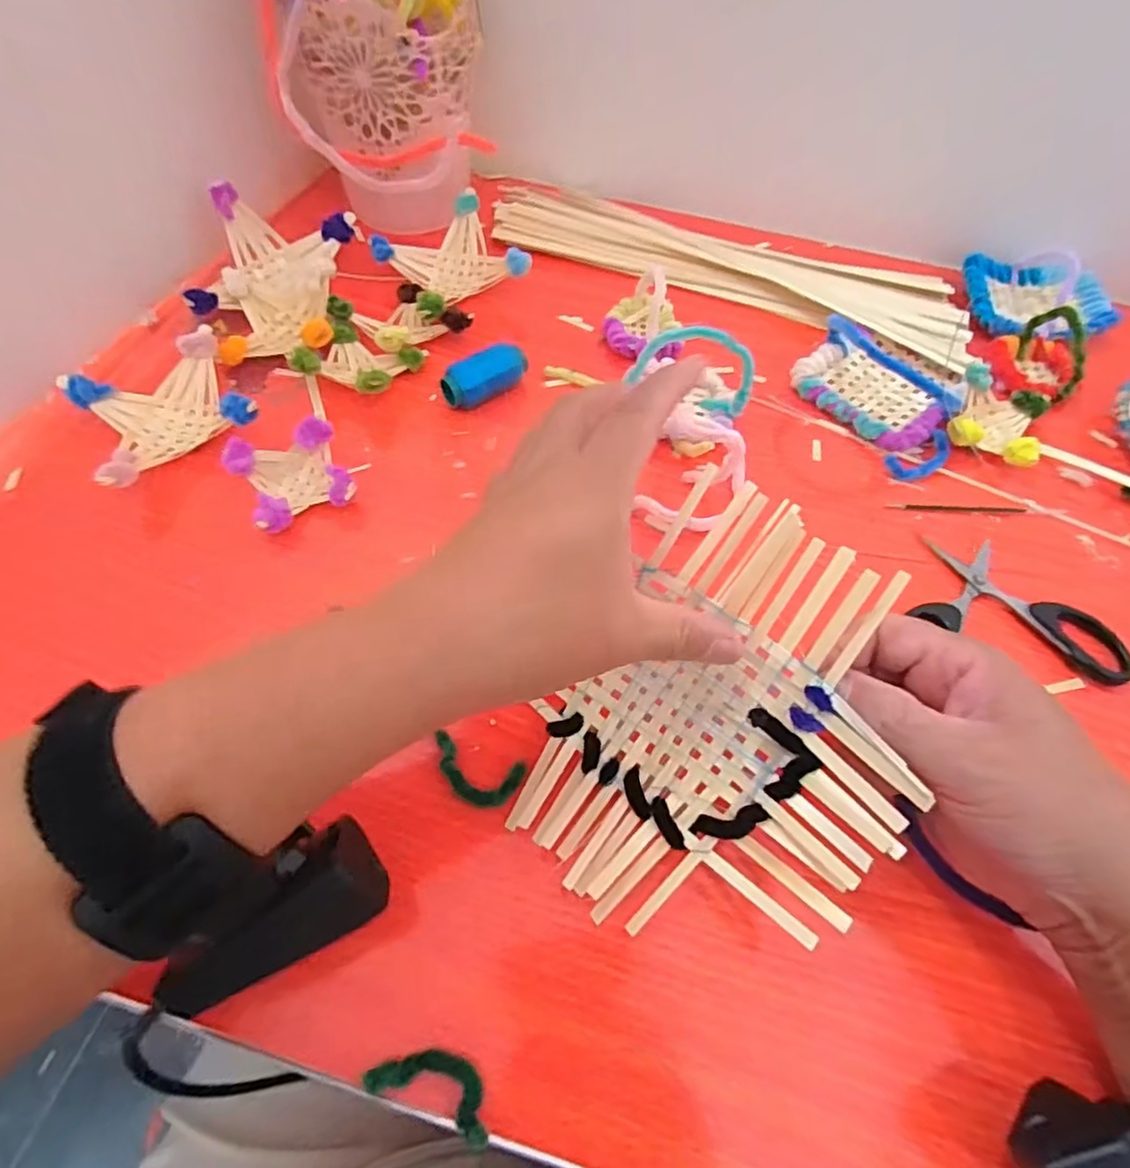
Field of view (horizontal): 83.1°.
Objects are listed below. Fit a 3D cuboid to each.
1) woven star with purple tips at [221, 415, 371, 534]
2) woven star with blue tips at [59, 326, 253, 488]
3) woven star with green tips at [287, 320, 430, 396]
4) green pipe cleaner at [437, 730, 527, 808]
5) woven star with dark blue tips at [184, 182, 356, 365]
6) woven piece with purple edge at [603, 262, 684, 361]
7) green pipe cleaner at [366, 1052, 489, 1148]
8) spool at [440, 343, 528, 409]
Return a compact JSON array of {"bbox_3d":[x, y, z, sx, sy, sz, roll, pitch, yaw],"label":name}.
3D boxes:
[{"bbox_3d":[-0.145,-0.058,0.344,0.056,0.028,0.050,-27,65,-18],"label":"woven star with purple tips"},{"bbox_3d":[-0.222,-0.095,0.358,0.082,0.032,0.079,-32,66,-20],"label":"woven star with blue tips"},{"bbox_3d":[-0.126,-0.136,0.393,0.060,0.028,0.058,16,60,6],"label":"woven star with green tips"},{"bbox_3d":[-0.039,0.083,0.277,0.039,0.006,0.022,18,60,7],"label":"green pipe cleaner"},{"bbox_3d":[-0.189,-0.199,0.412,0.090,0.043,0.137,5,59,0],"label":"woven star with dark blue tips"},{"bbox_3d":[0.054,-0.181,0.424,0.054,0.035,0.063,10,60,2],"label":"woven piece with purple edge"},{"bbox_3d":[-0.045,0.172,0.220,0.044,0.010,0.019,21,61,9],"label":"green pipe cleaner"},{"bbox_3d":[-0.049,-0.125,0.392,0.054,0.024,0.025,-38,69,-22],"label":"spool"}]

